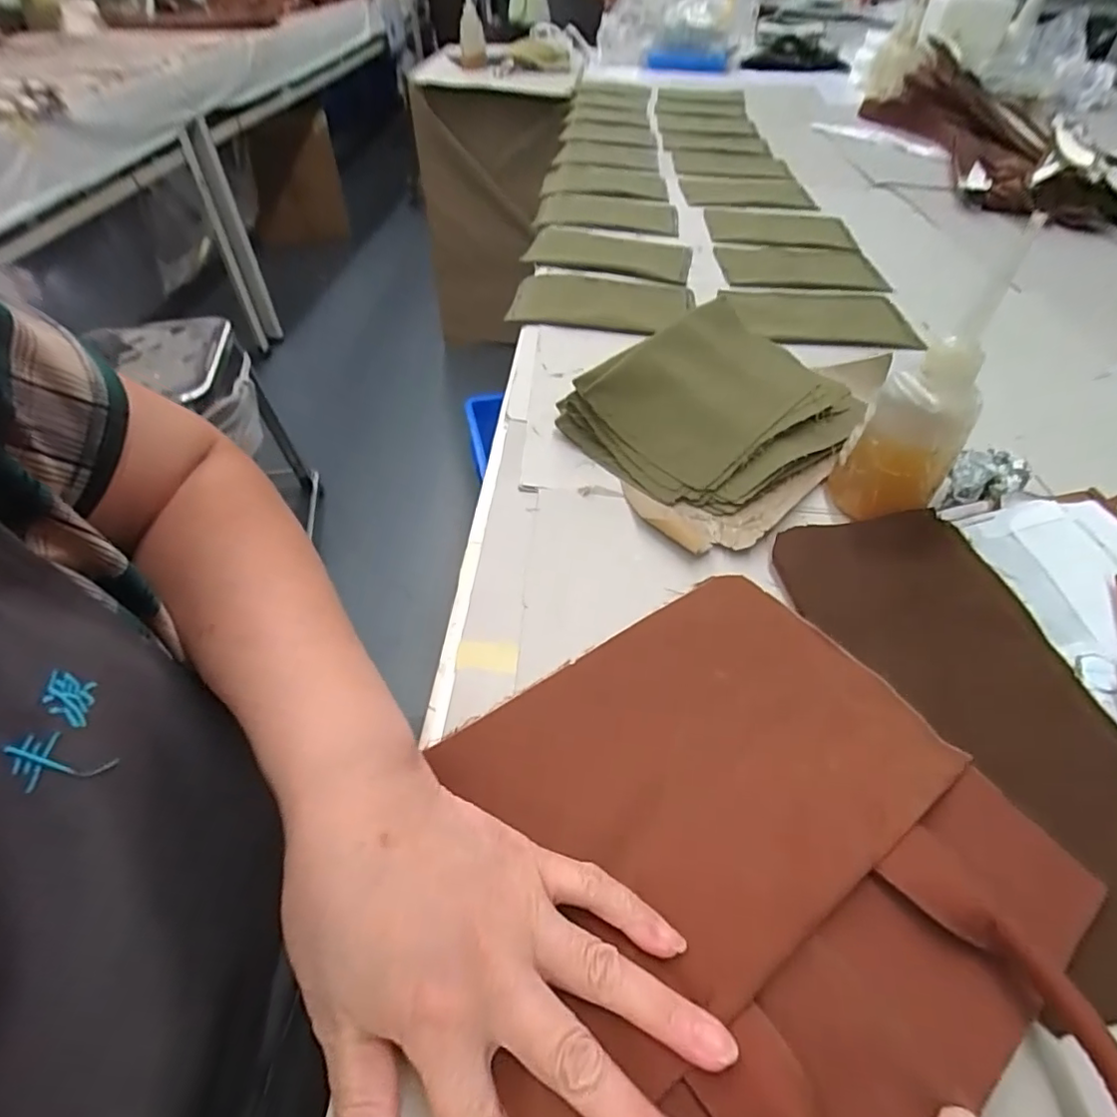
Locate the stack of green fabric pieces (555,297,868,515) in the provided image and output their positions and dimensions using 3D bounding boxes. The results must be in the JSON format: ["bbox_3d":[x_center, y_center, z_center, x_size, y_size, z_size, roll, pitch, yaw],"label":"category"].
[{"bbox_3d":[0.129,-0.129,0.449,0.223,0.054,0.161,-31,54,-25],"label":"stack of green fabric pieces"}]

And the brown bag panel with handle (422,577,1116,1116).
[{"bbox_3d":[0.085,0.127,0.242,0.242,0.024,0.250,-28,53,-24],"label":"brown bag panel with handle"}]

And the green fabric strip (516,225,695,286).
[{"bbox_3d":[0.059,-0.355,0.679,0.188,0.013,0.112,14,48,9],"label":"green fabric strip"}]

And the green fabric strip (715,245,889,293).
[{"bbox_3d":[0.276,-0.339,0.678,0.176,0.011,0.105,6,51,4],"label":"green fabric strip"}]

